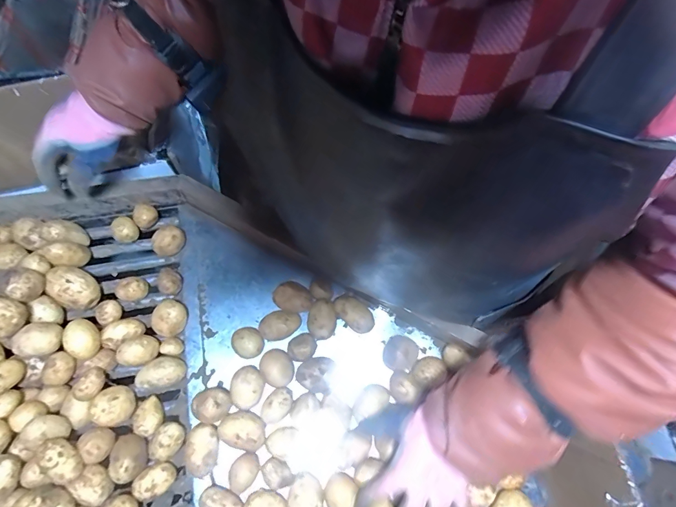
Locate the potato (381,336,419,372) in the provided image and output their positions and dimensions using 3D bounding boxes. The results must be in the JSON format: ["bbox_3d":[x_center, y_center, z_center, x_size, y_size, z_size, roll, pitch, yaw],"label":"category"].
[{"bbox_3d":[0.086,0.142,0.515,0.043,0.034,0.048,29,71,11],"label":"potato"}]

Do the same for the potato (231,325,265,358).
[{"bbox_3d":[-0.129,0.121,0.511,0.048,0.034,0.041,32,72,12],"label":"potato"}]

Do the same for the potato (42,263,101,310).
[{"bbox_3d":[-0.375,0.047,0.515,0.063,0.045,0.052,28,71,11],"label":"potato"}]

